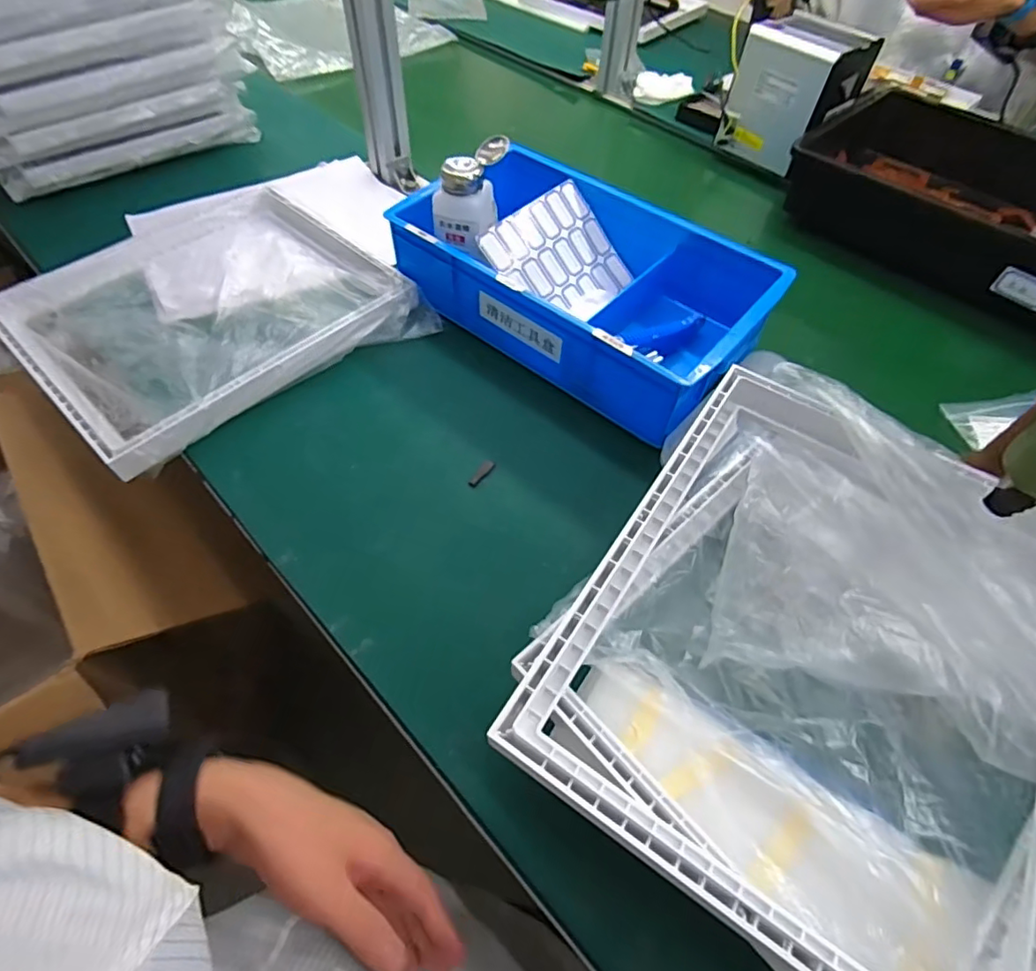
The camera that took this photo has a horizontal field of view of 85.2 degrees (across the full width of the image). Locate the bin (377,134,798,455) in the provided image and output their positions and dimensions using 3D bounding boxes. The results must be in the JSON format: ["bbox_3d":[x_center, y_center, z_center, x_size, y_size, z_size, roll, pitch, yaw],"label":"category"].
[{"bbox_3d":[0.071,-0.210,0.560,0.336,0.100,0.208,36,62,21],"label":"bin"}]

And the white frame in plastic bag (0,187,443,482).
[{"bbox_3d":[-0.302,-0.187,0.584,0.320,0.032,0.352,38,63,23],"label":"white frame in plastic bag"}]

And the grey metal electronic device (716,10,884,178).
[{"bbox_3d":[0.368,-0.525,0.758,0.114,0.135,0.128,-36,63,-23],"label":"grey metal electronic device"}]

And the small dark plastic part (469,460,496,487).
[{"bbox_3d":[-0.031,-0.011,0.488,0.011,0.004,0.030,31,60,19],"label":"small dark plastic part"}]

